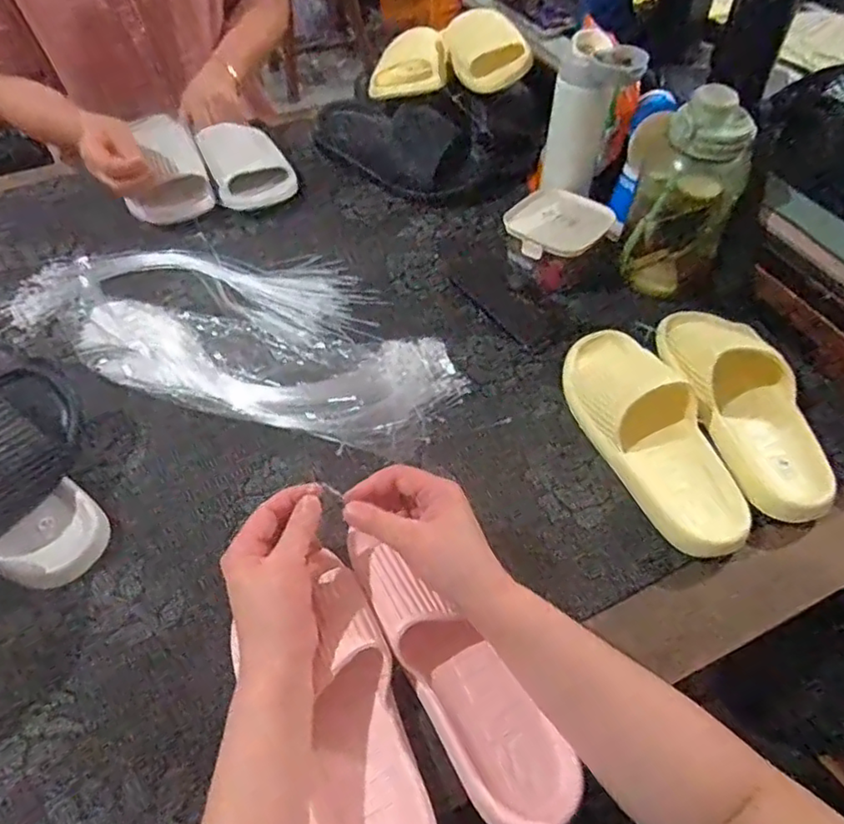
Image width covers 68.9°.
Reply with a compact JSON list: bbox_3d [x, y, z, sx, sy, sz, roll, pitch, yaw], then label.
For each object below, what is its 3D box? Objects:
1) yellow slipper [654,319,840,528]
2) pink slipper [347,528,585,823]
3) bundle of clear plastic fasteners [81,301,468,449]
[{"bbox_3d":[0.314,-0.012,0.598,0.097,0.052,0.246,-7,53,-4],"label":"yellow slipper"},{"bbox_3d":[0.018,0.188,0.455,0.069,0.061,0.236,-32,69,-20],"label":"pink slipper"},{"bbox_3d":[-0.166,-0.045,0.642,0.407,0.031,0.120,8,53,7],"label":"bundle of clear plastic fasteners"}]

